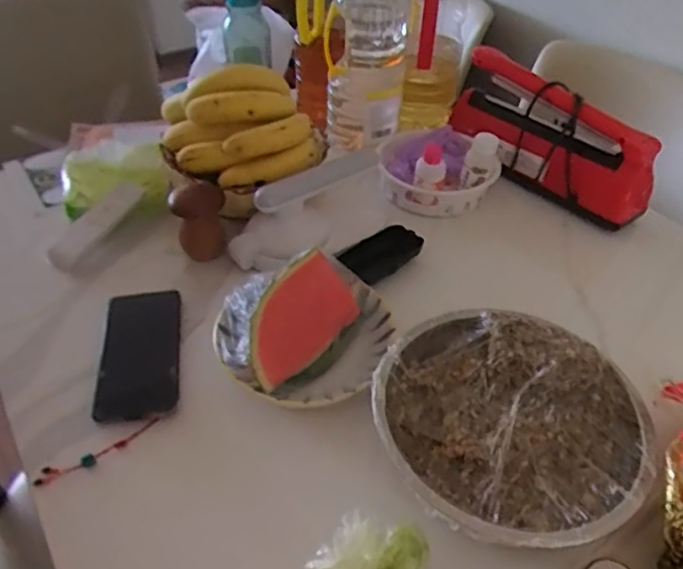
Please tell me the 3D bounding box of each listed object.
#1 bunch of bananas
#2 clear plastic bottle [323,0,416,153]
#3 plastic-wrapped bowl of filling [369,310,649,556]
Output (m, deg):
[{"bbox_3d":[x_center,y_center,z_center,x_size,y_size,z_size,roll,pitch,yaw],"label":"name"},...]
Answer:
[{"bbox_3d":[-0.120,-0.198,0.722,0.189,0.099,0.153,-15,44,-18],"label":"bunch of bananas"},{"bbox_3d":[0.034,-0.306,0.789,0.108,0.264,0.125,3,41,2],"label":"clear plastic bottle"},{"bbox_3d":[0.132,0.108,0.472,0.208,0.056,0.191,1,41,-1],"label":"plastic-wrapped bowl of filling"}]

